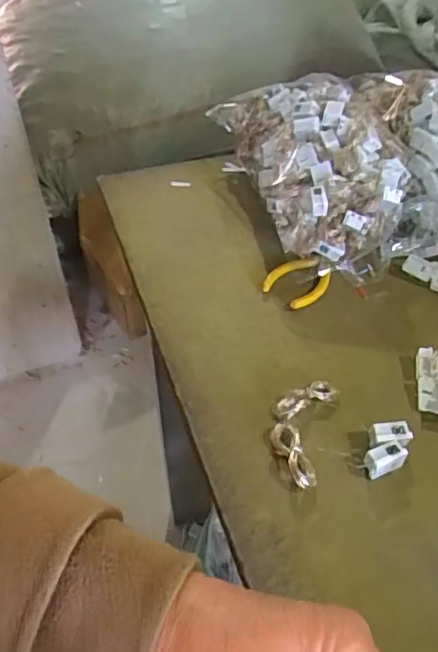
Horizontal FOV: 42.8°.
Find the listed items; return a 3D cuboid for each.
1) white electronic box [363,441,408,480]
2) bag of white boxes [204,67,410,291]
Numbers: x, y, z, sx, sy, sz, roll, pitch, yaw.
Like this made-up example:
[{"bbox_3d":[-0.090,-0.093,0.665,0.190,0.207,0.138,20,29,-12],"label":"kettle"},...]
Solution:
[{"bbox_3d":[0.113,0.091,0.383,0.028,0.018,0.014,-19,48,-15],"label":"white electronic box"},{"bbox_3d":[0.095,-0.162,0.566,0.177,0.105,0.252,-3,46,0],"label":"bag of white boxes"}]

